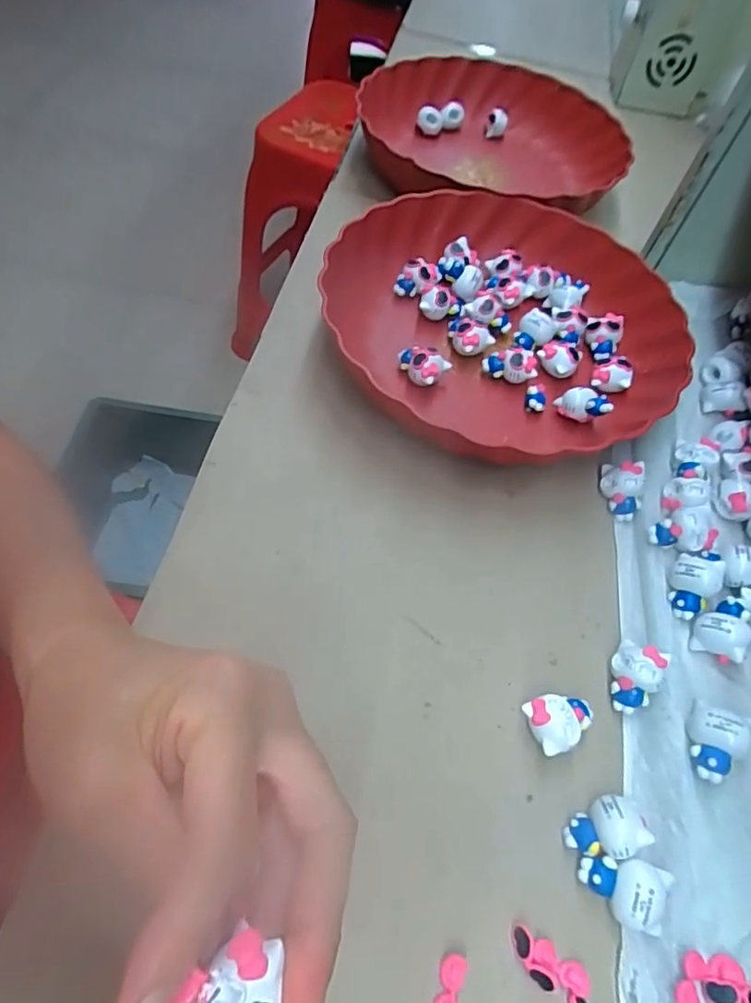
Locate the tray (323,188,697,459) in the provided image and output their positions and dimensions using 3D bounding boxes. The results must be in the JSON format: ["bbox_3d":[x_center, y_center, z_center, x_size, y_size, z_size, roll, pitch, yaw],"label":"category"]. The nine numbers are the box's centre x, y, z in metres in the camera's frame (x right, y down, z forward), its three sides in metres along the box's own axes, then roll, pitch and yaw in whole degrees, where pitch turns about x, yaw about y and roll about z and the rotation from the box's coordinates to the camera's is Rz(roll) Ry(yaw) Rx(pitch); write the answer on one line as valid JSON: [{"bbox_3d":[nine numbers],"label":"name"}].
[{"bbox_3d":[0.088,-0.130,0.404,0.240,0.049,0.231,-15,61,-16],"label":"tray"}]

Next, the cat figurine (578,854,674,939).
[{"bbox_3d":[0.105,0.162,0.241,0.033,0.015,0.024,19,57,5],"label":"cat figurine"}]

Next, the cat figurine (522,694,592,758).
[{"bbox_3d":[0.090,0.106,0.280,0.033,0.020,0.025,-15,61,-16],"label":"cat figurine"}]

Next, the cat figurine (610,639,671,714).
[{"bbox_3d":[0.131,0.089,0.294,0.023,0.020,0.032,26,58,9],"label":"cat figurine"}]

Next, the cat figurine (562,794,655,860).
[{"bbox_3d":[0.101,0.142,0.253,0.032,0.020,0.023,4,57,-5],"label":"cat figurine"}]

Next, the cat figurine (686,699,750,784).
[{"bbox_3d":[0.158,0.112,0.269,0.022,0.019,0.034,30,59,12],"label":"cat figurine"}]

